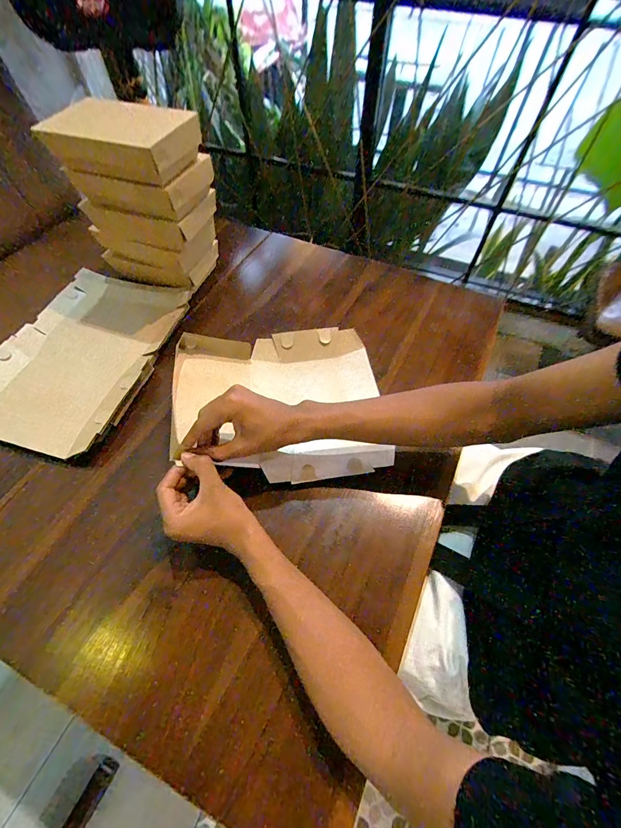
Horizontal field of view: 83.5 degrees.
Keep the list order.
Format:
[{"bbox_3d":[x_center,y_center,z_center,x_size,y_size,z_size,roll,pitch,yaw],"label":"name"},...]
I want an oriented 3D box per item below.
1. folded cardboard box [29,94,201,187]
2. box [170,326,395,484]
[{"bbox_3d":[-0.256,-0.382,0.485,0.178,0.050,0.117,19,60,10],"label":"folded cardboard box"},{"bbox_3d":[-0.042,-0.016,0.499,0.288,0.076,0.248,-8,60,-3],"label":"box"}]

